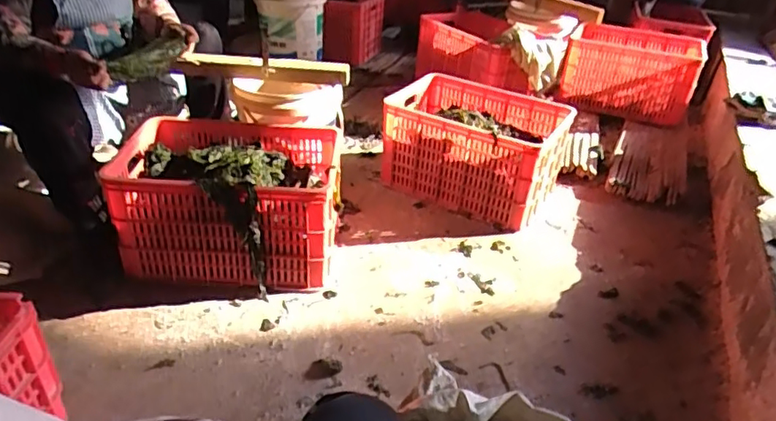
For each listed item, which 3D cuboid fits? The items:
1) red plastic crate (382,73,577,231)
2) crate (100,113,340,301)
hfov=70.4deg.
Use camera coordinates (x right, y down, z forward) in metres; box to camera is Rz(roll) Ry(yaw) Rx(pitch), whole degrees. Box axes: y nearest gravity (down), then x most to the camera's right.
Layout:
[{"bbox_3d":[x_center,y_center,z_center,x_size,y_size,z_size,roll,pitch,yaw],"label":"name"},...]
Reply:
[{"bbox_3d":[0.275,-0.202,1.799,0.541,0.295,0.383,18,36,19],"label":"red plastic crate"},{"bbox_3d":[-0.402,-0.019,1.427,0.536,0.302,0.388,4,34,-2],"label":"crate"}]

